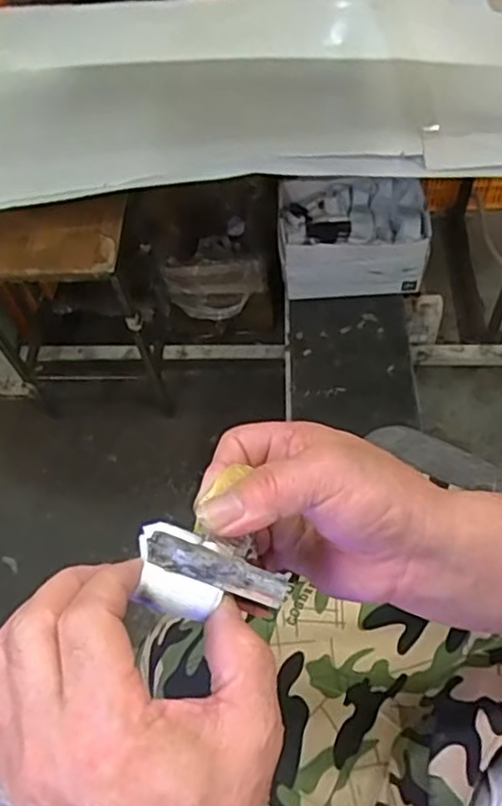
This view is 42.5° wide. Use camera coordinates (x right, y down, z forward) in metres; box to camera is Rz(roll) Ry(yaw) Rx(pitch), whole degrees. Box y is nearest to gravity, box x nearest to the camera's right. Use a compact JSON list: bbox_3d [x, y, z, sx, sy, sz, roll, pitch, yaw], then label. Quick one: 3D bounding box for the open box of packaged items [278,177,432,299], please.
[{"bbox_3d":[0.218,-0.367,1.416,0.311,0.159,0.205,3,58,6],"label":"open box of packaged items"}]

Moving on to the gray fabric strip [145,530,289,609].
[{"bbox_3d":[-0.015,0.074,0.287,0.064,0.004,0.015,22,66,-9],"label":"gray fabric strip"}]

